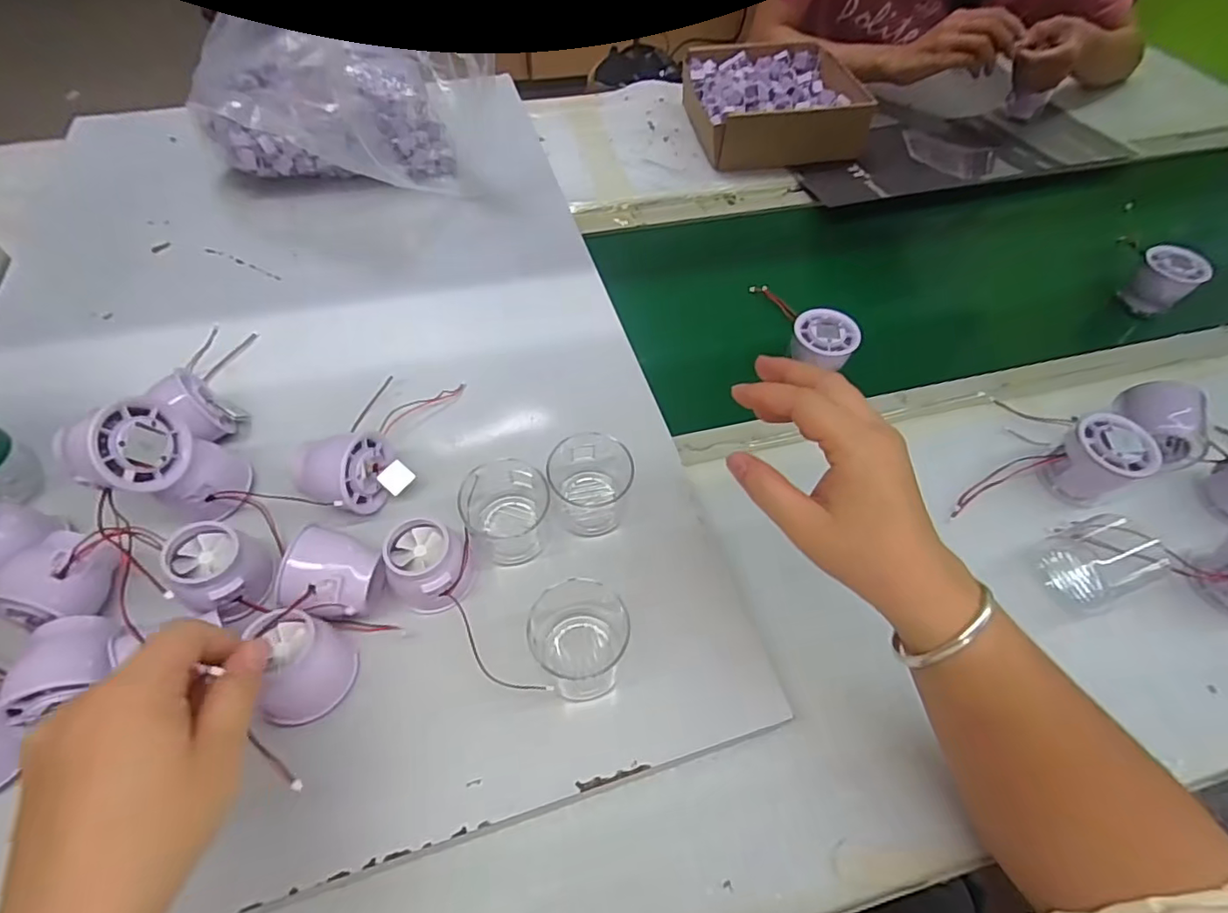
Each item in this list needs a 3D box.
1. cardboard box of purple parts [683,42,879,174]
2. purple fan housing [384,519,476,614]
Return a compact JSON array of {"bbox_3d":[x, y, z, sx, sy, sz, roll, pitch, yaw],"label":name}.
[{"bbox_3d":[0.208,-0.485,0.784,0.211,0.071,0.221,-6,57,-7],"label":"cardboard box of purple parts"},{"bbox_3d":[-0.121,0.071,0.371,0.047,0.036,0.046,8,56,2],"label":"purple fan housing"}]

